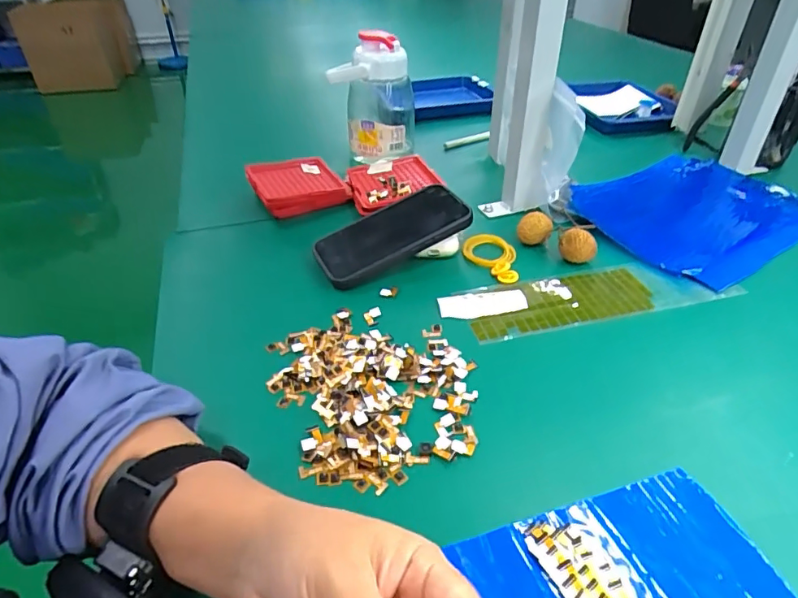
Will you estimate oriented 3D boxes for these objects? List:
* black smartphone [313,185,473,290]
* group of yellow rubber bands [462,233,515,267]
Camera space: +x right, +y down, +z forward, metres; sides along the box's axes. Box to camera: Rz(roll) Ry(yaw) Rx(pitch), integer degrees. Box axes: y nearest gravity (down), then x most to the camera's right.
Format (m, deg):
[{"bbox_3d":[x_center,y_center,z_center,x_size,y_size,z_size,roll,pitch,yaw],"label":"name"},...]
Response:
[{"bbox_3d":[-0.009,-0.067,0.520,0.157,0.017,0.082,-28,45,-12],"label":"black smartphone"},{"bbox_3d":[0.097,-0.053,0.539,0.054,0.011,0.052,13,40,18],"label":"group of yellow rubber bands"}]

